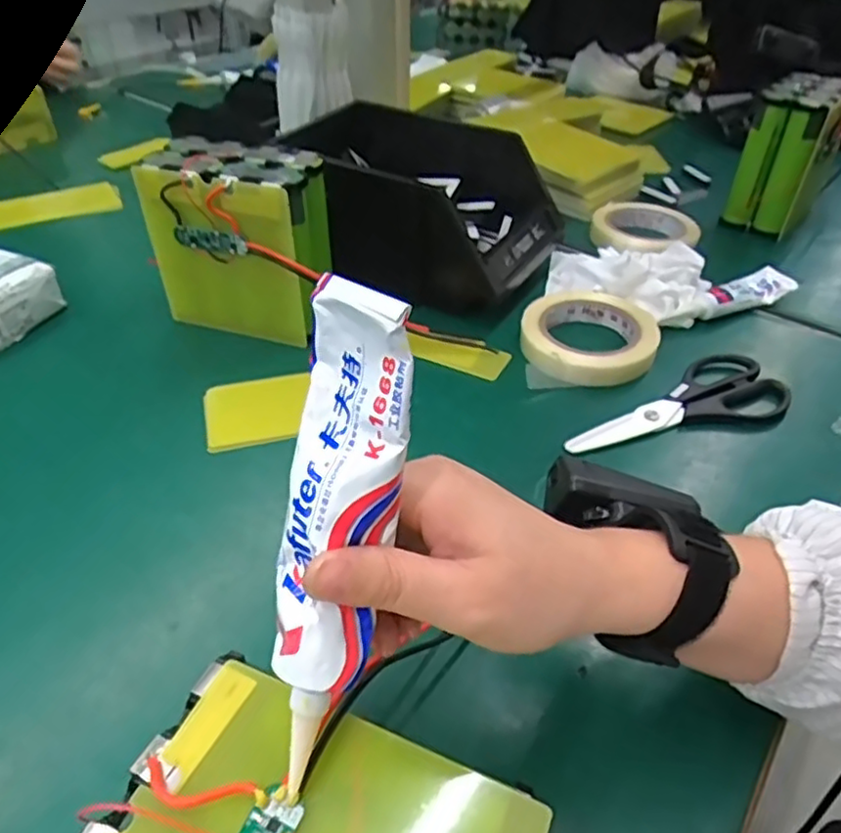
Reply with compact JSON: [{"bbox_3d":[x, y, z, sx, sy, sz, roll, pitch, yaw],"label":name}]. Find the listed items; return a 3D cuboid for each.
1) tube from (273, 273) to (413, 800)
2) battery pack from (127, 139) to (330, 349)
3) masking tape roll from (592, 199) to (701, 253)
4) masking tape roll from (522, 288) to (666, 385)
[{"bbox_3d":[-0.031,0.045,0.218,0.039,0.172,0.028,12,10,12],"label":"tube"},{"bbox_3d":[-0.144,-0.147,0.564,0.143,0.138,0.079,13,44,14],"label":"battery pack"},{"bbox_3d":[0.244,-0.209,0.736,0.120,0.021,0.126,0,42,0],"label":"masking tape roll"},{"bbox_3d":[0.145,-0.071,0.572,0.111,0.022,0.108,0,42,0],"label":"masking tape roll"}]

